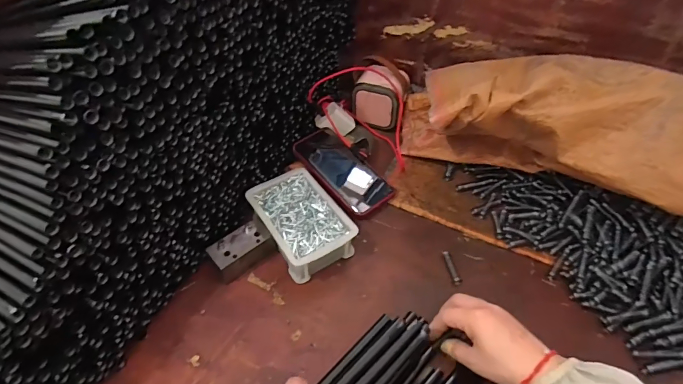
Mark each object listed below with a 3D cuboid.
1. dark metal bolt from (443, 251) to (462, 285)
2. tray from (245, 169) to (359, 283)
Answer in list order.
[{"bbox_3d":[0.144,0.098,0.504,0.009,0.005,0.051,-7,47,-6],"label":"dark metal bolt"},{"bbox_3d":[-0.058,0.042,0.531,0.097,0.052,0.152,-28,53,-23],"label":"tray"}]

